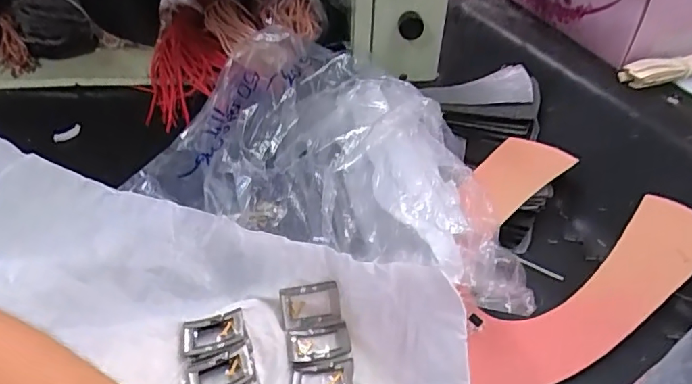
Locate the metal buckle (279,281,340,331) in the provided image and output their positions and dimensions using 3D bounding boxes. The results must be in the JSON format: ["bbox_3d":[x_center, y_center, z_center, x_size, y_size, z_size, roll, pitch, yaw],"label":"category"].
[{"bbox_3d":[-0.026,0.082,0.388,0.042,0.008,0.030,-7,83,4],"label":"metal buckle"}]

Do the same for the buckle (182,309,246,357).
[{"bbox_3d":[-0.091,0.098,0.370,0.042,0.012,0.030,-7,42,-8],"label":"buckle"}]

